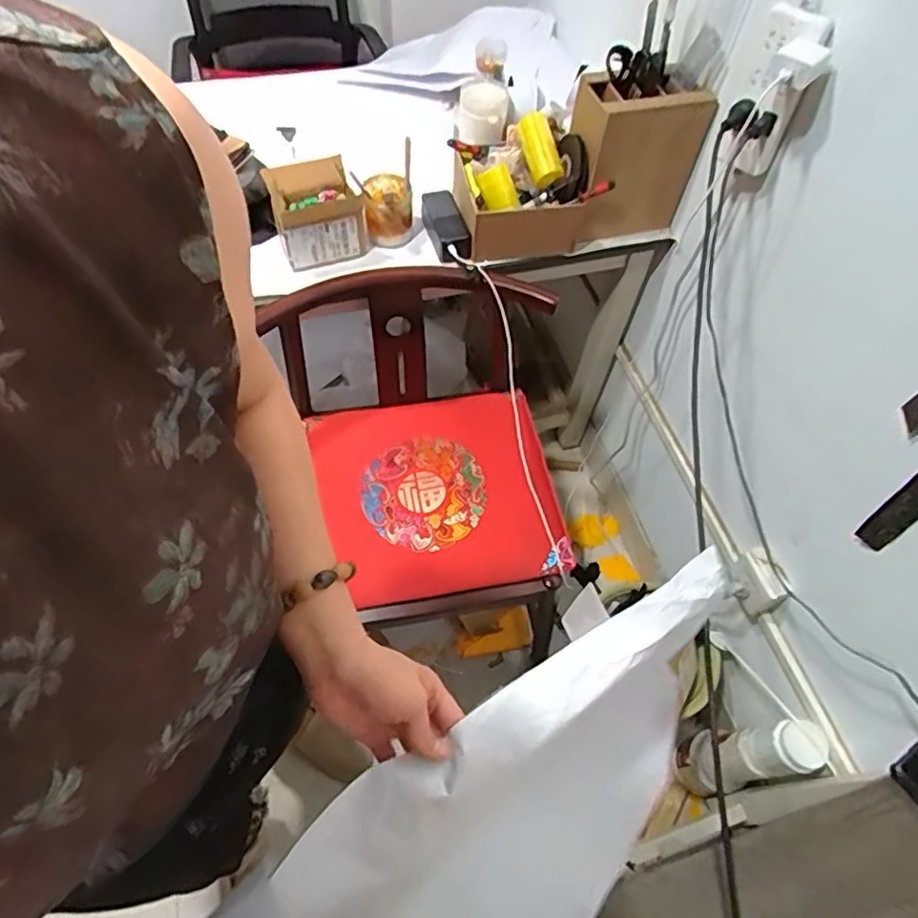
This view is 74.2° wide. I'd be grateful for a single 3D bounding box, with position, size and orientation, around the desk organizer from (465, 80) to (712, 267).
[{"bbox_3d":[0.191,-0.460,1.011,0.361,0.288,0.184,-7,59,-7],"label":"desk organizer"}]

